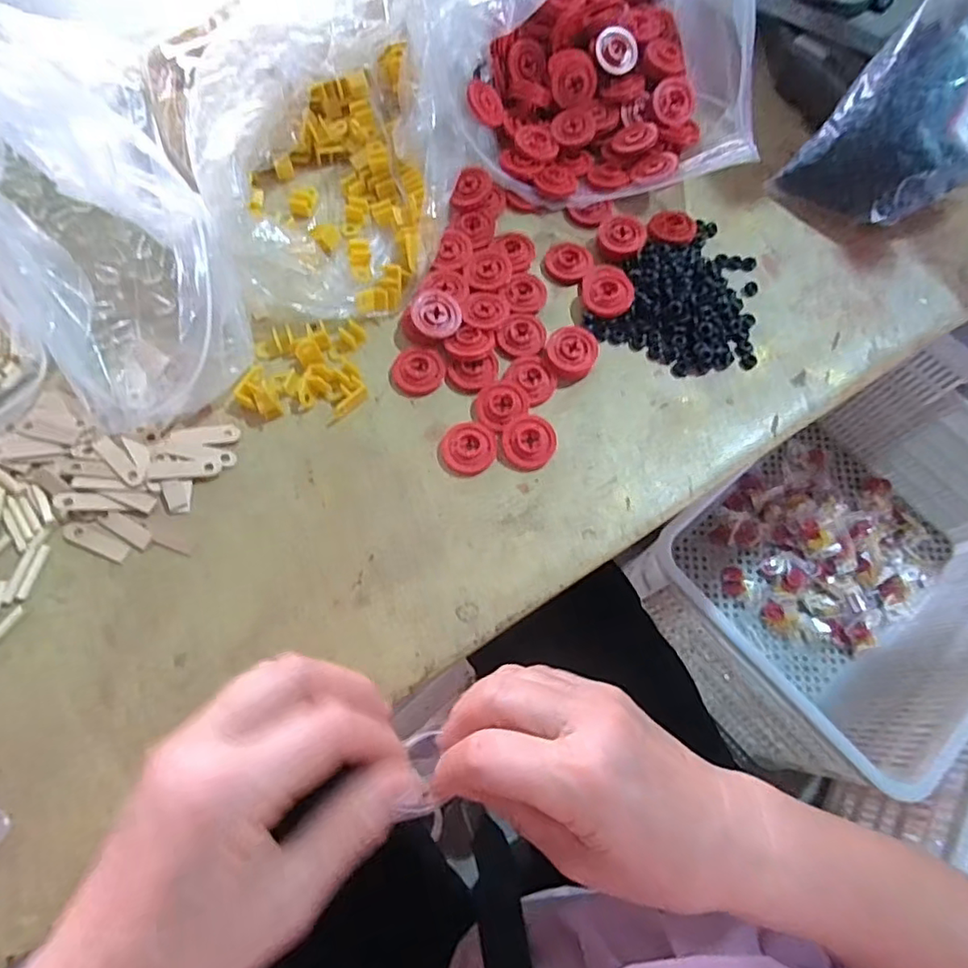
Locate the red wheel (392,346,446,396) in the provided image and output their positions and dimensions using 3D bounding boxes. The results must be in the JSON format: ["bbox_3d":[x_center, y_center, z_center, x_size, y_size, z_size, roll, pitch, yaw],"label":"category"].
[{"bbox_3d":[-0.041,-0.071,0.372,0.032,0.008,0.030,1,69,-1],"label":"red wheel"}]

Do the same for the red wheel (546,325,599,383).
[{"bbox_3d":[0.056,-0.084,0.376,0.032,0.013,0.030,1,69,-1],"label":"red wheel"}]

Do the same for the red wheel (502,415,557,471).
[{"bbox_3d":[0.027,-0.025,0.356,0.032,0.010,0.031,1,69,-1],"label":"red wheel"}]

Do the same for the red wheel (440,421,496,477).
[{"bbox_3d":[-0.009,-0.021,0.354,0.032,0.008,0.030,1,69,-1],"label":"red wheel"}]

